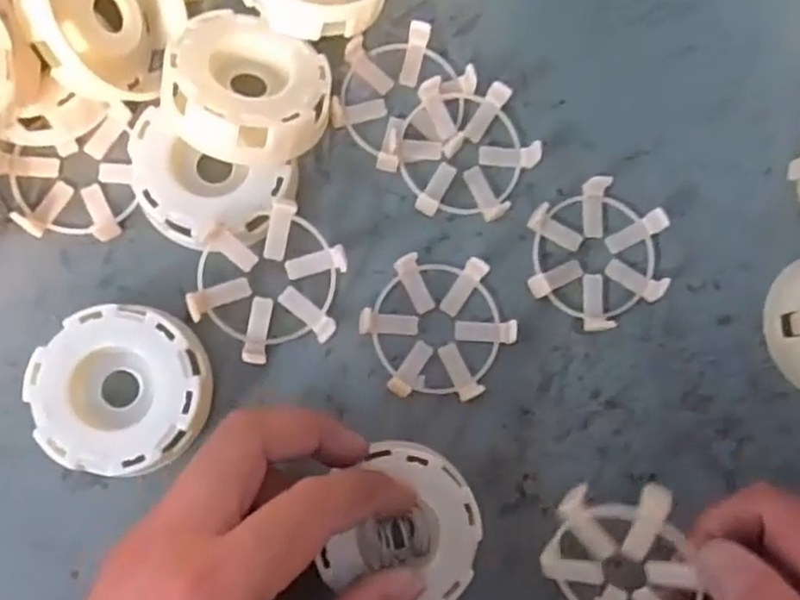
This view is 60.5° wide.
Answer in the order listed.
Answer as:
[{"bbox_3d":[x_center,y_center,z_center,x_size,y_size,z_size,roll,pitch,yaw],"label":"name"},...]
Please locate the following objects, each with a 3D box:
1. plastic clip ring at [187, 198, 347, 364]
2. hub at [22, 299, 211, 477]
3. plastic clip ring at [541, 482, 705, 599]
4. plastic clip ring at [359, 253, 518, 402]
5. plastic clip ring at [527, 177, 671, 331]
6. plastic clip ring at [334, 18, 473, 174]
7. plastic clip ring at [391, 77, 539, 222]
[{"bbox_3d":[-0.053,-0.006,0.280,0.059,0.025,0.059,1,82,-7],"label":"plastic clip ring"},{"bbox_3d":[-0.109,0.035,0.273,0.063,0.023,0.063,1,82,-7],"label":"hub"},{"bbox_3d":[0.083,0.101,0.263,0.054,0.011,0.059,-10,102,31],"label":"plastic clip ring"},{"bbox_3d":[0.016,0.011,0.290,0.057,0.012,0.063,-26,86,-9],"label":"plastic clip ring"},{"bbox_3d":[0.086,-0.020,0.300,0.057,0.013,0.065,1,82,-7],"label":"plastic clip ring"},{"bbox_3d":[0.003,-0.090,0.303,0.063,0.012,0.058,1,82,-7],"label":"plastic clip ring"},{"bbox_3d":[0.027,-0.065,0.302,0.060,0.014,0.063,1,82,-7],"label":"plastic clip ring"}]

